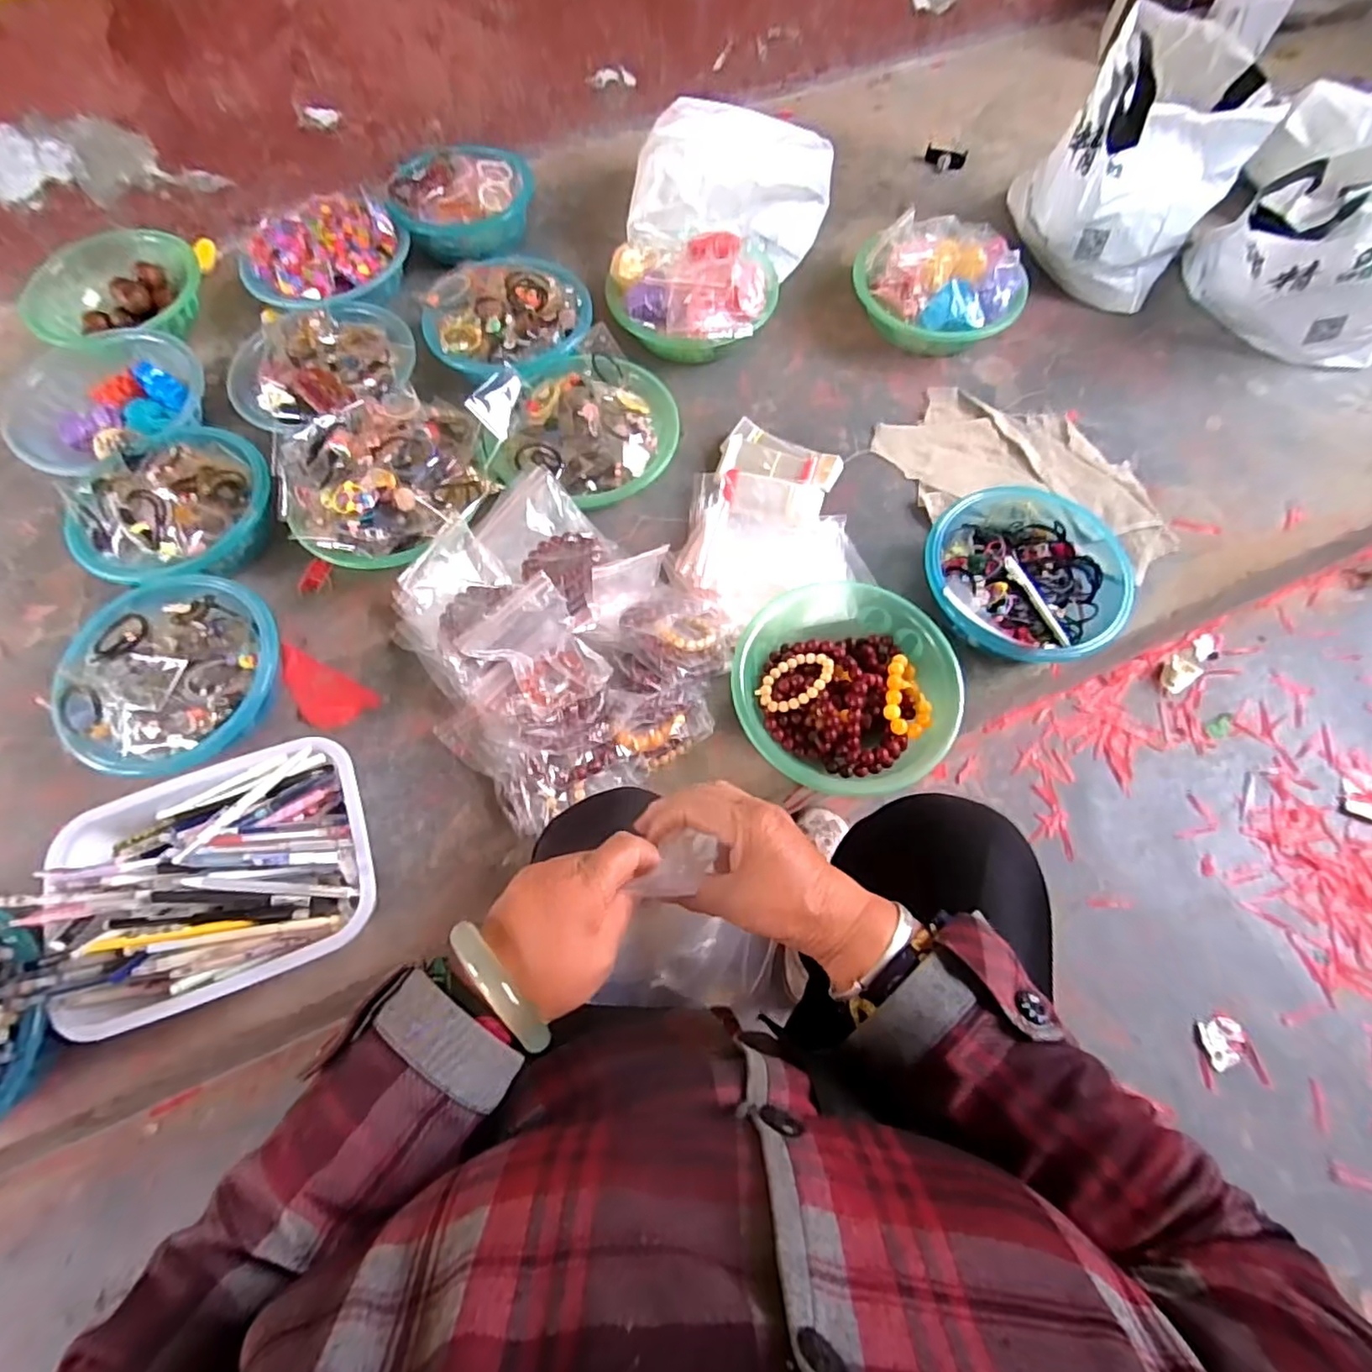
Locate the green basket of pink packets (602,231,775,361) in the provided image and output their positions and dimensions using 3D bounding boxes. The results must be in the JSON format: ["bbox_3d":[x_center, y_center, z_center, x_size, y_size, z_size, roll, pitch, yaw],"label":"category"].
[{"bbox_3d":[0.008,-0.552,0.927,0.234,0.104,0.196,4,68,1],"label":"green basket of pink packets"}]

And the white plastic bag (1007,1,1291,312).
[{"bbox_3d":[0.664,-0.786,0.948,0.275,0.246,0.303,34,72,12],"label":"white plastic bag"}]

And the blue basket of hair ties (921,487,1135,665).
[{"bbox_3d":[0.400,-0.136,0.780,0.246,0.078,0.242,0,68,0],"label":"blue basket of hair ties"}]

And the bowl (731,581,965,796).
[{"bbox_3d":[0.174,0.006,0.726,0.241,0.066,0.245,0,68,0],"label":"bowl"}]

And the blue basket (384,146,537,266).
[{"bbox_3d":[-0.346,-0.752,1.021,0.213,0.078,0.193,0,68,0],"label":"blue basket"}]

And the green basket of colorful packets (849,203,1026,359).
[{"bbox_3d":[0.356,-0.586,0.938,0.198,0.112,0.233,-24,70,-9],"label":"green basket of colorful packets"}]

